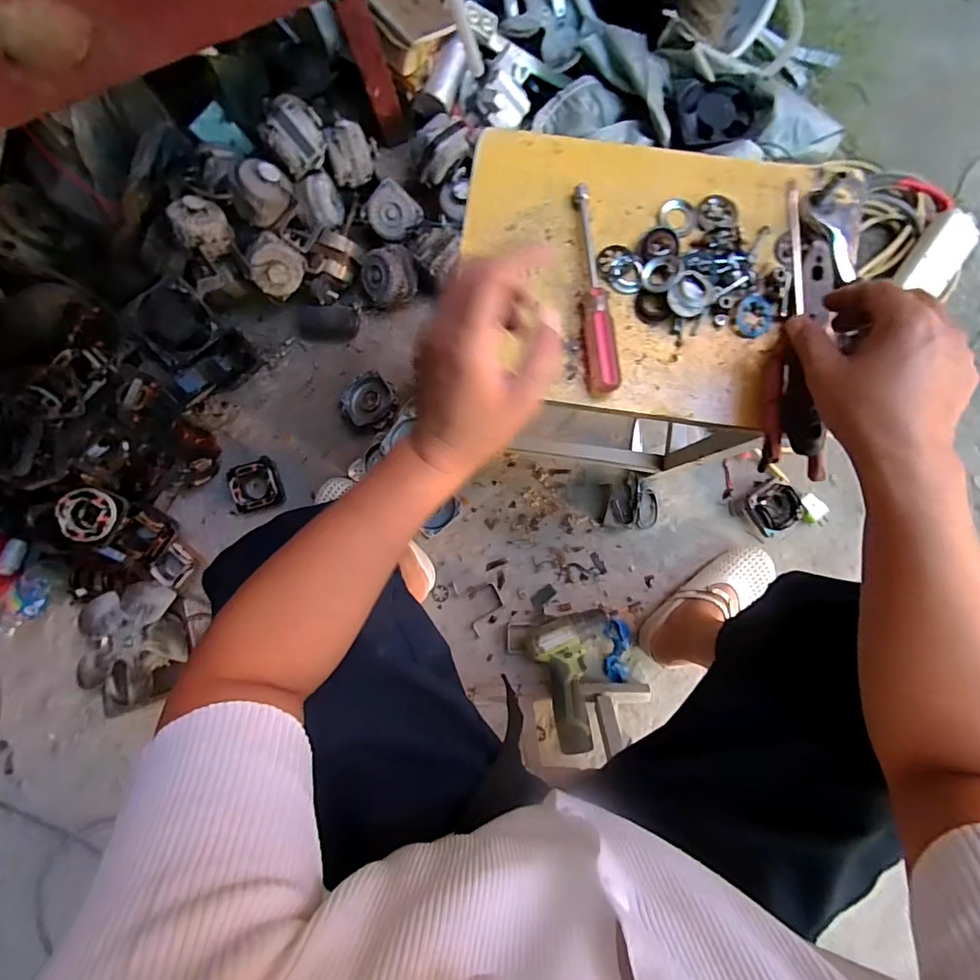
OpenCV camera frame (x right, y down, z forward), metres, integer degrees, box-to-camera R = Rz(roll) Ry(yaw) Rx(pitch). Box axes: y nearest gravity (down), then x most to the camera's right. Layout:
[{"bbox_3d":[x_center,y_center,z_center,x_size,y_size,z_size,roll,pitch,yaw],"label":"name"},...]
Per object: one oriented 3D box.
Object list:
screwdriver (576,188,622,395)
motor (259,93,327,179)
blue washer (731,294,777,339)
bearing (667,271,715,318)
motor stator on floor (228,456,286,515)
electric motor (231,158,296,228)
[{"bbox_3d":[0.085,-0.169,0.406,0.023,0.022,0.175,-7,87,2],"label":"screwdriver"},{"bbox_3d":[-0.293,-0.535,0.738,0.092,0.075,0.075,-36,85,0],"label":"motor"},{"bbox_3d":[0.223,-0.146,0.414,0.036,0.009,0.033,0,87,2],"label":"blue washer"},{"bbox_3d":[0.165,-0.161,0.400,0.031,0.008,0.037,43,89,4],"label":"bearing"},{"bbox_3d":[-0.410,-0.008,0.856,0.083,0.035,0.085,-18,87,1],"label":"motor stator on floor"},{"bbox_3d":[-0.353,-0.459,0.756,0.092,0.057,0.075,-37,85,0],"label":"electric motor"}]

